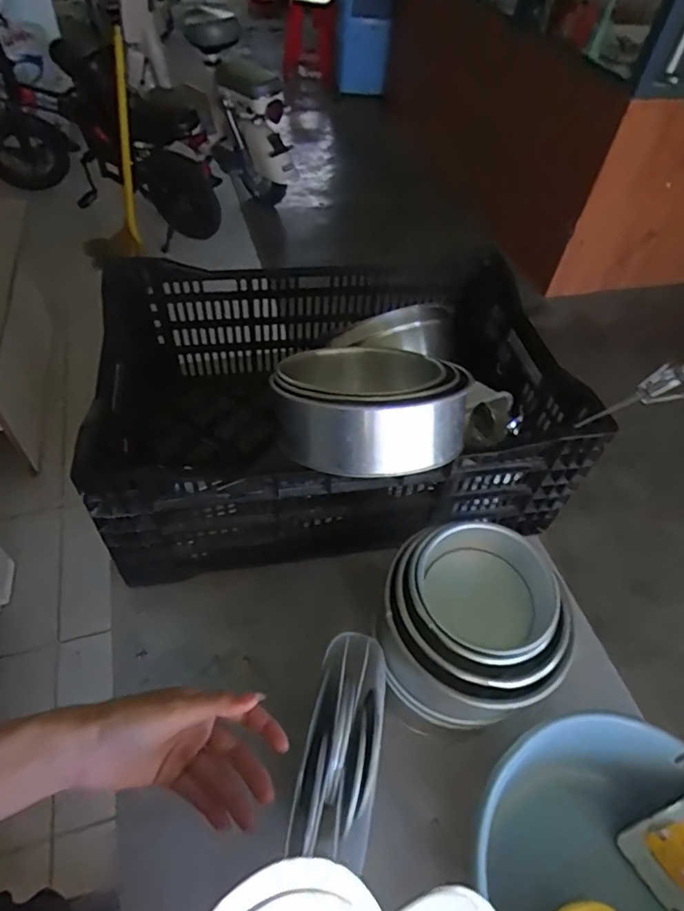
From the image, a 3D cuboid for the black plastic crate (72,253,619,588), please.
[{"bbox_3d":[-0.018,-0.079,0.772,0.623,0.224,0.414,-6,51,-11],"label":"black plastic crate"}]

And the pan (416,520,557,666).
[{"bbox_3d":[0.142,0.141,0.541,0.136,0.044,0.141,3,50,-3],"label":"pan"}]

